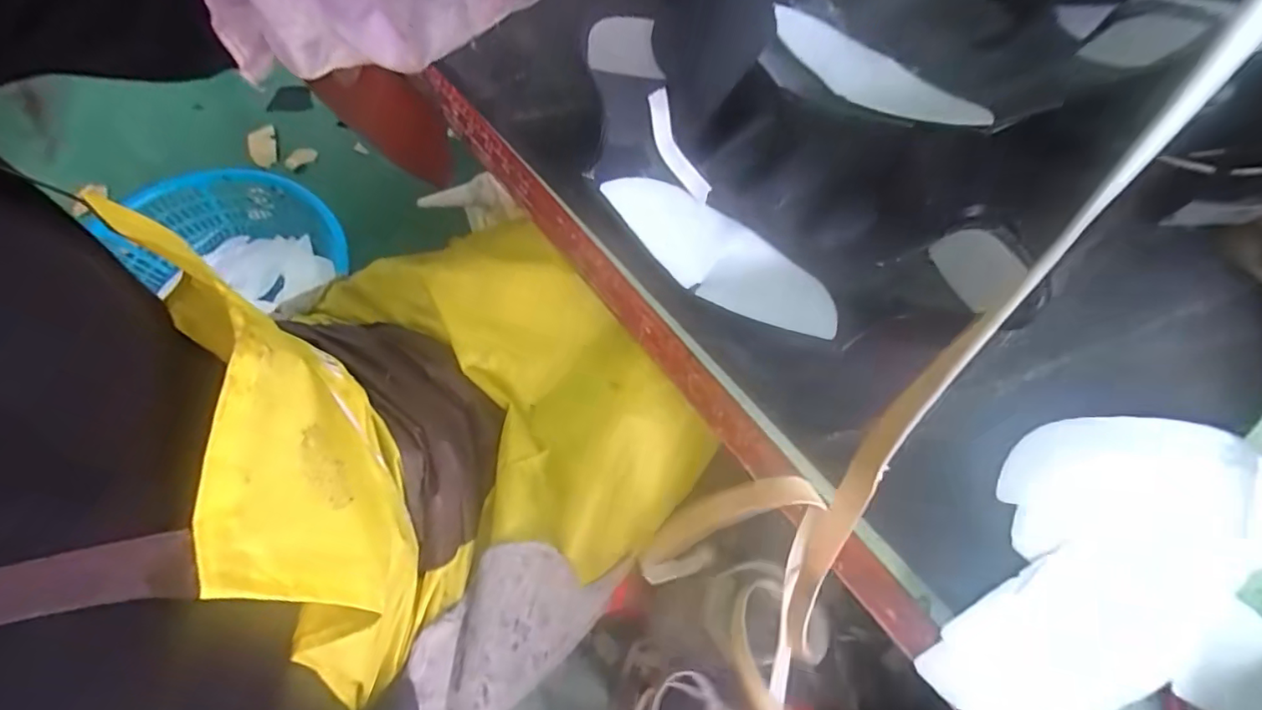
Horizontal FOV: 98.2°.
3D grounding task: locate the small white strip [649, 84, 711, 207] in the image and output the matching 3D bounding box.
[{"bbox_3d":[0.029,-0.134,0.358,0.019,0.007,0.074,-31,100,-13],"label":"small white strip"}]

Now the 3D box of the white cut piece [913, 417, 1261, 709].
[{"bbox_3d":[0.251,0.105,0.295,0.227,0.008,0.117,-29,75,-10],"label":"white cut piece"}]

